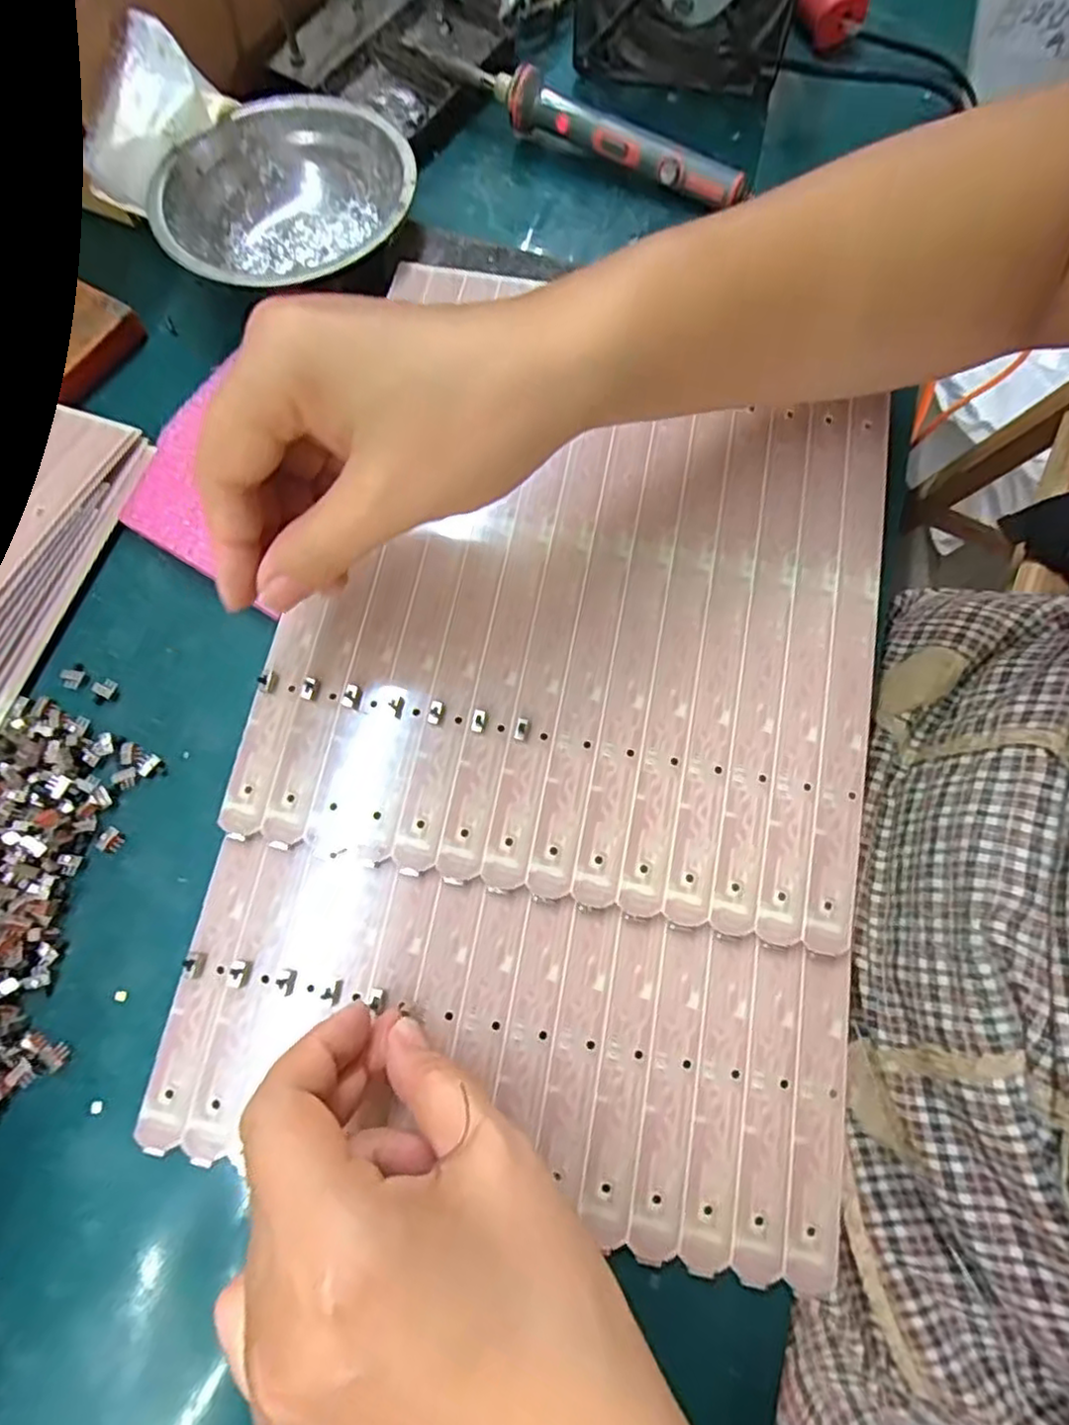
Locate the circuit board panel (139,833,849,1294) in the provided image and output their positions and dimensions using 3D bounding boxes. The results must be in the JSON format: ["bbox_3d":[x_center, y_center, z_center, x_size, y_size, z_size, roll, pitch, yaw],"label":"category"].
[{"bbox_3d":[-0.010,0.118,0.236,0.236,0.004,0.110,14,75,4],"label":"circuit board panel"}]

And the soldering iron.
[{"bbox_3d":[0.014,-0.328,0.366,0.217,0.030,0.023,33,75,10],"label":"soldering iron"}]

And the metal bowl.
[{"bbox_3d":[-0.126,-0.258,0.345,0.124,0.039,0.124,0,72,0],"label":"metal bowl"}]

